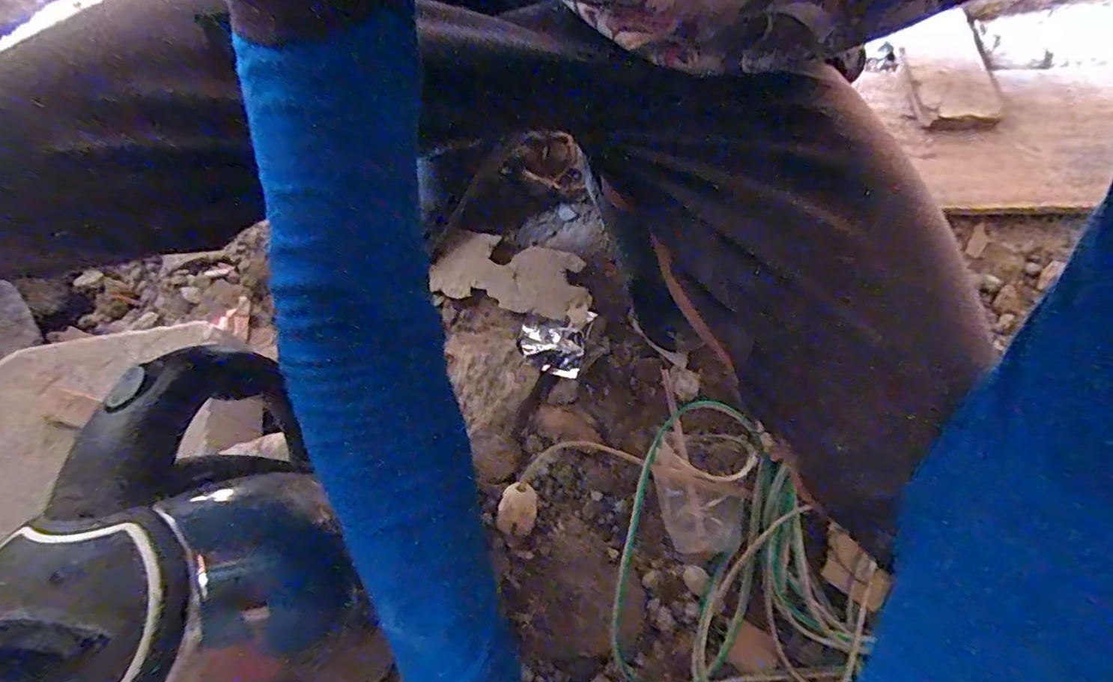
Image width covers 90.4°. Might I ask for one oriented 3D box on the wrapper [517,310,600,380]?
[{"bbox_3d":[-0.005,-0.003,0.594,0.074,0.020,0.080,14,69,6],"label":"wrapper"}]

